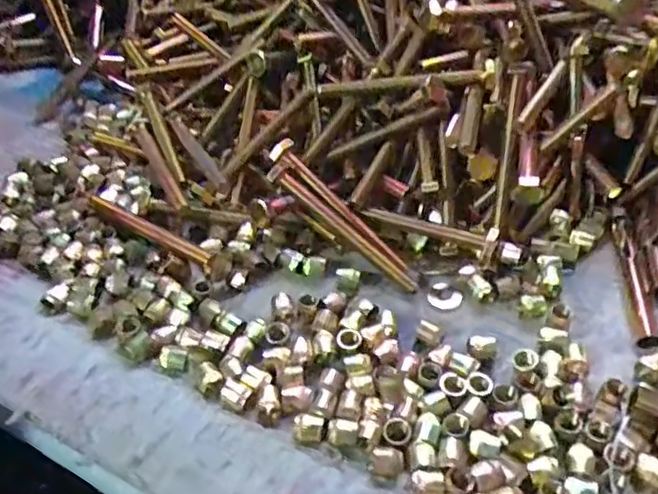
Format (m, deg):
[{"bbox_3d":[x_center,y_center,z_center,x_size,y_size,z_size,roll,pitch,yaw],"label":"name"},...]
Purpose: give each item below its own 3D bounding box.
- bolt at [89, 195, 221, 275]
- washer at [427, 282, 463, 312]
[{"bbox_3d":[-0.103,-0.008,0.354,0.101,0.010,0.010,26,51,24],"label":"bolt"},{"bbox_3d":[0.064,0.028,0.336,0.018,0.005,0.023,14,47,14],"label":"washer"}]

